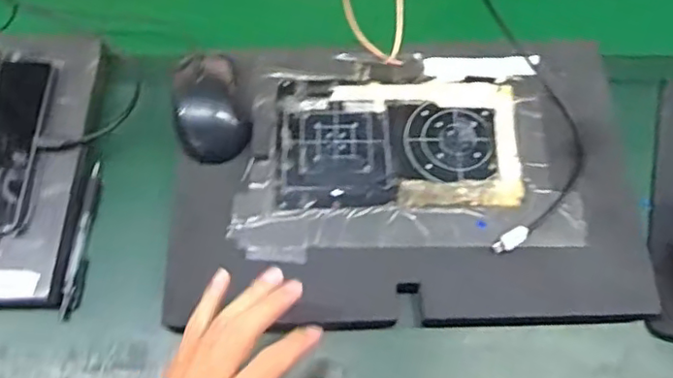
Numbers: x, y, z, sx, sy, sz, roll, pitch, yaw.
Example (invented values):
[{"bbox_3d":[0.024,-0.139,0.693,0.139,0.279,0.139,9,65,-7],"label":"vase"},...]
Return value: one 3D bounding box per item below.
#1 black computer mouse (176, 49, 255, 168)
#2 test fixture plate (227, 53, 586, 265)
[{"bbox_3d":[-0.110,-0.076,0.531,0.059,0.028,0.107,-9,64,-4],"label":"black computer mouse"},{"bbox_3d":[0.052,-0.037,0.524,0.270,0.011,0.185,-4,63,-2],"label":"test fixture plate"}]

